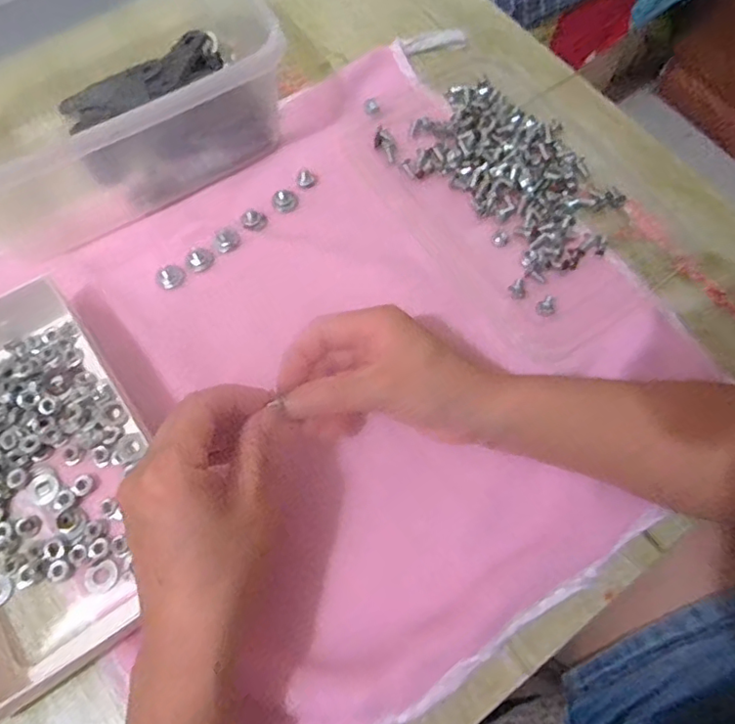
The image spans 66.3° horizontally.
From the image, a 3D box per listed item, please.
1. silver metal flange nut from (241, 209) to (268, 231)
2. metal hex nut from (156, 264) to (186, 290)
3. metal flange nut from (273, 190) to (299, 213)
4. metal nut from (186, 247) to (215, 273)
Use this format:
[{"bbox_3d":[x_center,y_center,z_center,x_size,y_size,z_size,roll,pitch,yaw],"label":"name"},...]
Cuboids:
[{"bbox_3d":[-0.079,-0.100,0.394,0.017,0.006,0.018,0,68,-1],"label":"silver metal flange nut"},{"bbox_3d":[-0.133,-0.058,0.378,0.017,0.005,0.016,-36,73,-14],"label":"metal hex nut"},{"bbox_3d":[-0.059,-0.116,0.401,0.017,0.006,0.018,36,71,13],"label":"metal flange nut"},{"bbox_3d":[-0.115,-0.070,0.384,0.017,0.005,0.018,25,69,9],"label":"metal nut"}]

